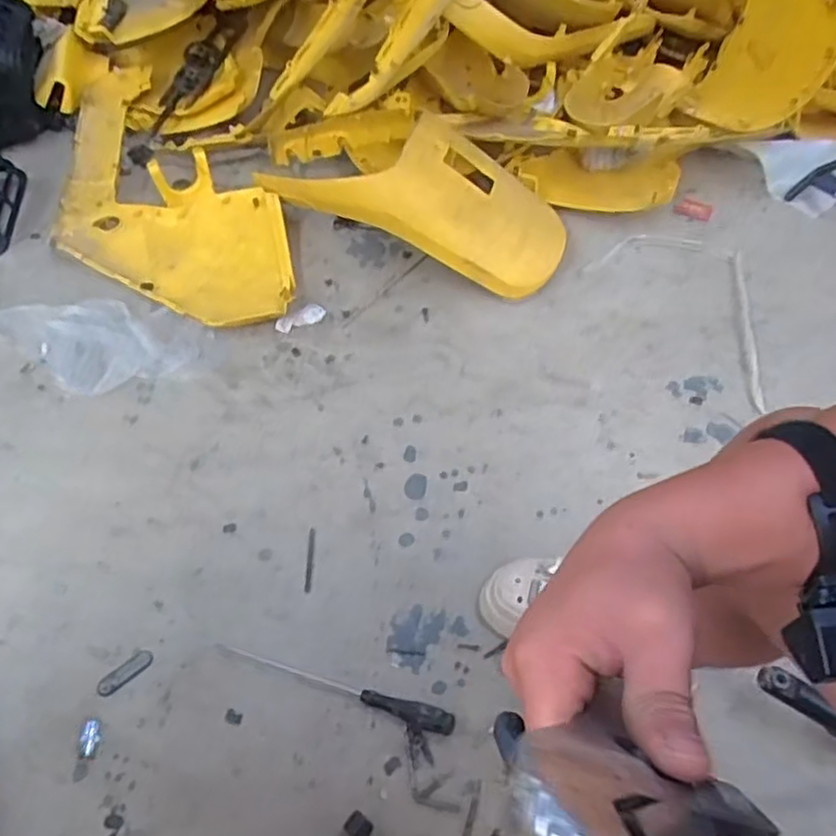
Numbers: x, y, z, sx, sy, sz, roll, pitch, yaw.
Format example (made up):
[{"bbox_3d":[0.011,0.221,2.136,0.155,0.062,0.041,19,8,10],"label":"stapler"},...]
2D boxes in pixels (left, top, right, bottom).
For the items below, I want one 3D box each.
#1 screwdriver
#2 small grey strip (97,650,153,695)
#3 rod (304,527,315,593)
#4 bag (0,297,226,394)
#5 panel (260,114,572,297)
[{"bbox_3d":[-0.105,0.326,0.848,0.305,0.031,0.027,14,53,10],"label":"screwdriver"},{"bbox_3d":[-0.366,0.319,0.874,0.069,0.009,0.025,-34,60,-24],"label":"small grey strip"},{"bbox_3d":[-0.148,0.194,0.957,0.010,0.008,0.095,-1,52,-2],"label":"rod"},{"bbox_3d":[-0.546,-0.127,1.178,0.428,0.016,0.190,6,52,4],"label":"bag"},{"bbox_3d":[-0.006,-0.419,1.281,0.565,0.184,0.254,17,54,12],"label":"panel"}]

